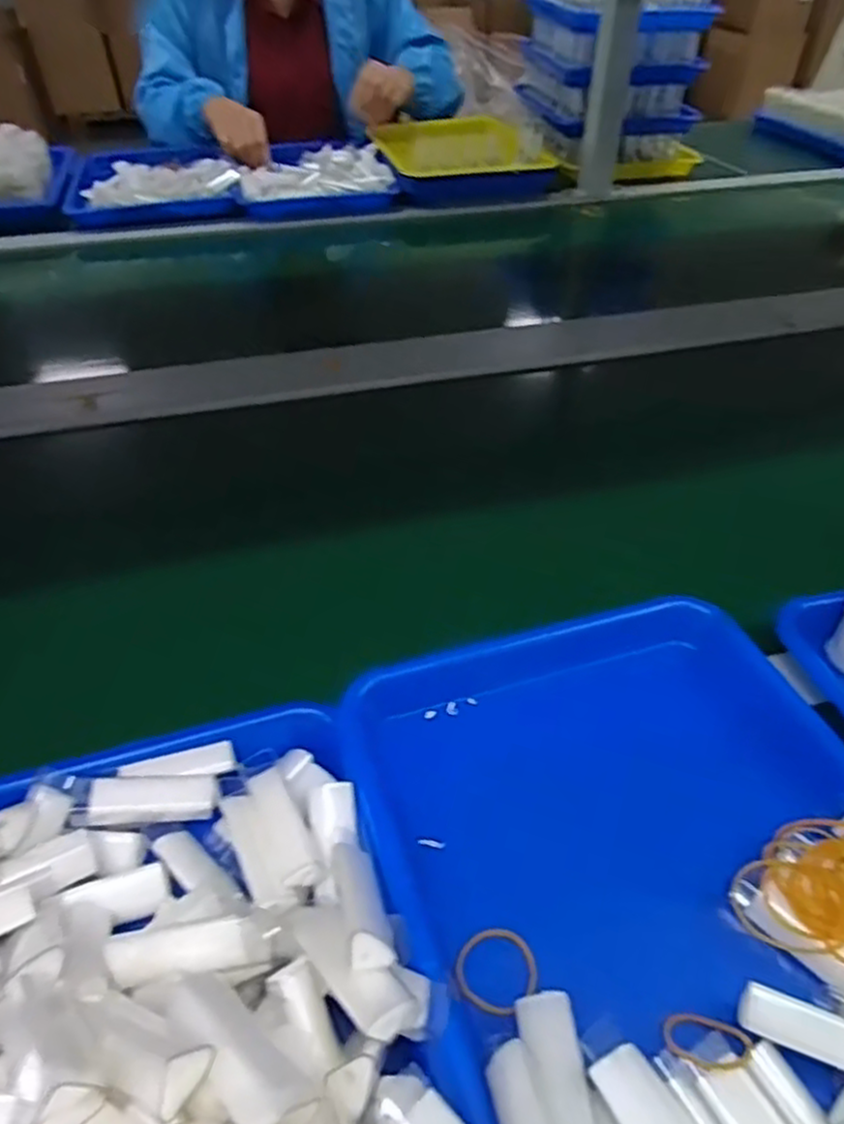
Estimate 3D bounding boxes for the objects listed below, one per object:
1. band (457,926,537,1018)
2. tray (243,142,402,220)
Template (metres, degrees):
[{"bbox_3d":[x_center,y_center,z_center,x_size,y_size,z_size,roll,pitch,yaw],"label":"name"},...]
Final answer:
[{"bbox_3d":[0.033,0.179,0.314,0.035,0.005,0.033,0,43,0],"label":"band"},{"bbox_3d":[-0.176,-0.638,1.164,0.238,0.048,0.277,-7,44,-8],"label":"tray"}]

